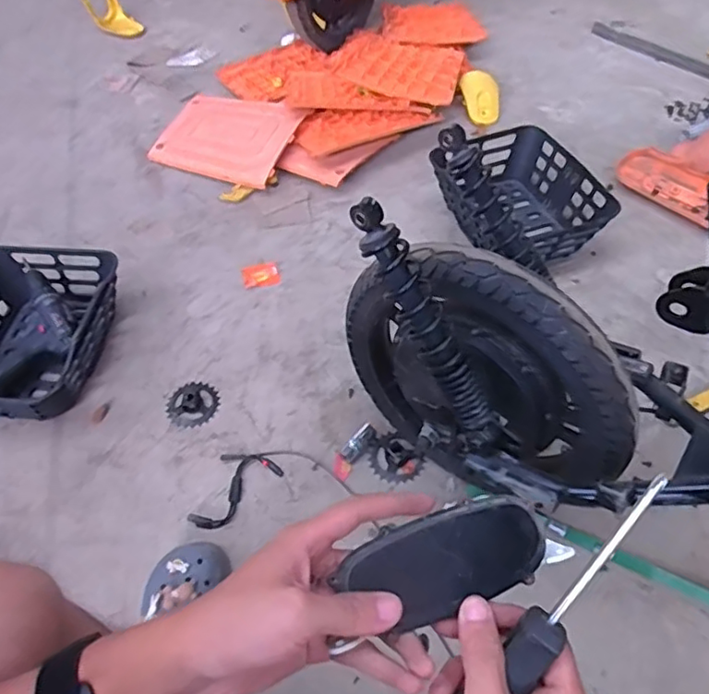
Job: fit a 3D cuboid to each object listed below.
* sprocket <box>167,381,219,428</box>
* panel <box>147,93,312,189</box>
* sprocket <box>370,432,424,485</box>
[{"bbox_3d":[-0.268,0.094,0.987,0.079,0.011,0.089,2,53,4],"label":"sprocket"},{"bbox_3d":[-0.305,-0.501,1.415,0.332,0.053,0.266,15,54,16],"label":"panel"},{"bbox_3d":[0.065,0.171,0.910,0.080,0.015,0.087,-1,53,1],"label":"sprocket"}]

